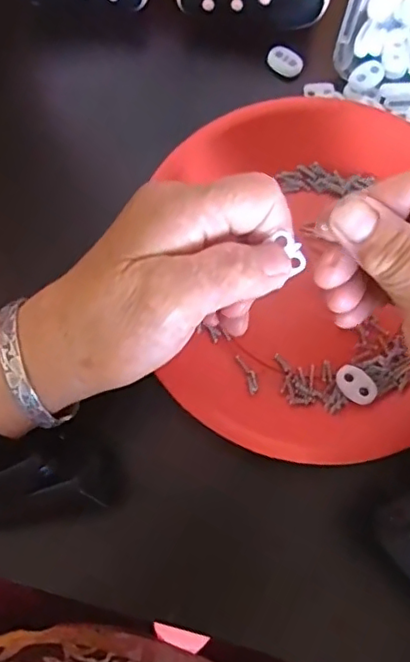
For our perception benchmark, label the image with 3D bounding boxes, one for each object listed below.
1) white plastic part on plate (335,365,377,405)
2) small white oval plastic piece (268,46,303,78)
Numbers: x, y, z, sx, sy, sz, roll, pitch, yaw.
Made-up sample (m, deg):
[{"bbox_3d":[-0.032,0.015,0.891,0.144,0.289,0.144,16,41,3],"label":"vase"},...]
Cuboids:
[{"bbox_3d":[0.078,0.028,0.302,0.015,0.004,0.022,-44,79,-11],"label":"white plastic part on plate"},{"bbox_3d":[0.050,-0.166,0.360,0.022,0.005,0.016,30,77,7],"label":"small white oval plastic piece"}]

